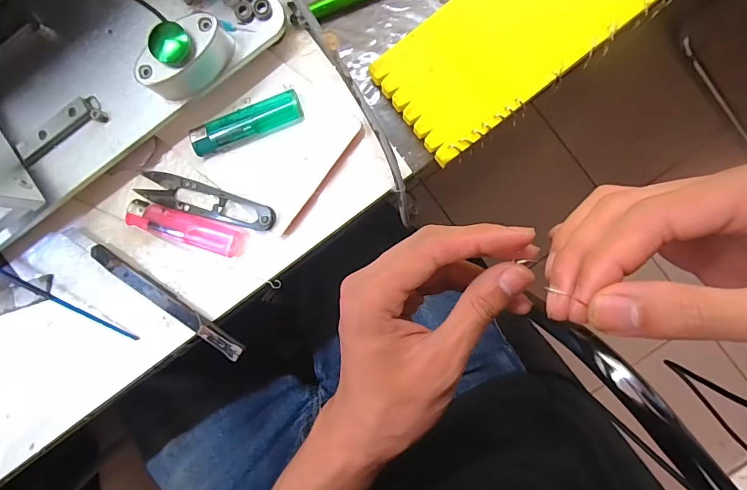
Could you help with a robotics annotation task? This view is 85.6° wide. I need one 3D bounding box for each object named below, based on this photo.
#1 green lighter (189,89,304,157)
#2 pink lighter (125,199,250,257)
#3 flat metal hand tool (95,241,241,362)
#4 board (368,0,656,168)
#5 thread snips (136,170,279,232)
[{"bbox_3d":[-0.087,-0.084,0.274,0.076,0.012,0.020,-21,88,6],"label":"green lighter"},{"bbox_3d":[-0.129,-0.012,0.277,0.082,0.011,0.021,17,92,6],"label":"pink lighter"},{"bbox_3d":[-0.144,0.038,0.278,0.127,0.009,0.011,33,94,5],"label":"flat metal hand tool"},{"bbox_3d":[0.155,-0.188,0.248,0.340,0.006,0.080,-38,86,3],"label":"board"},{"bbox_3d":[-0.116,-0.031,0.277,0.099,0.005,0.022,15,92,6],"label":"thread snips"}]

